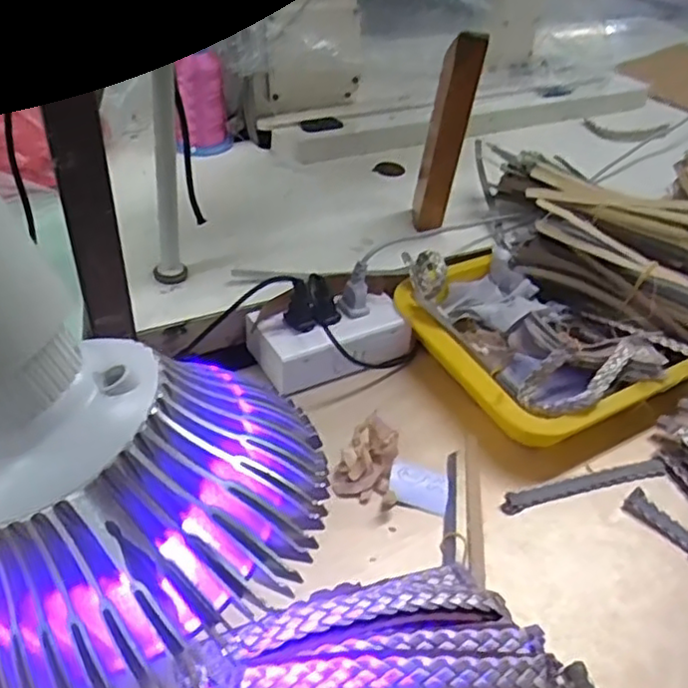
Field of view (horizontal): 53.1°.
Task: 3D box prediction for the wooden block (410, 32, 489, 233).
[{"bbox_3d":[0.092,-0.188,0.627,0.034,0.191,0.043,11,44,3],"label":"wooden block"}]

